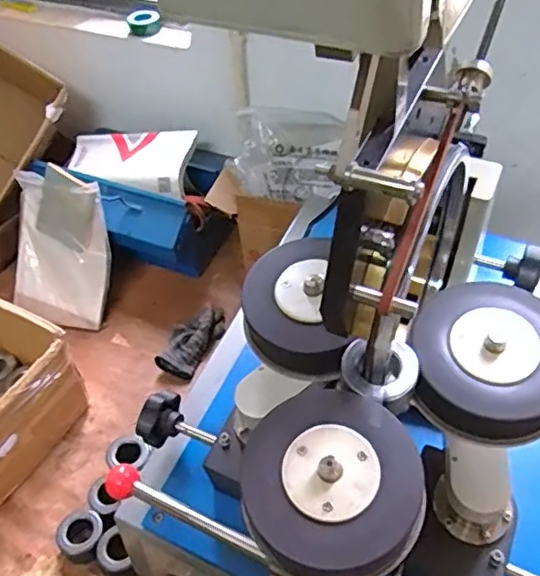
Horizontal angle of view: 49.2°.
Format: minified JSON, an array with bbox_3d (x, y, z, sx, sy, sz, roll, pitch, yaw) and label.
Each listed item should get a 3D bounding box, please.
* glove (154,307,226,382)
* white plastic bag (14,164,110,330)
[{"bbox_3d":[-0.139,0.088,1.065,0.087,0.037,0.158,25,52,25],"label":"glove"},{"bbox_3d":[-0.397,-0.075,1.106,0.186,0.290,0.050,9,14,17],"label":"white plastic bag"}]

